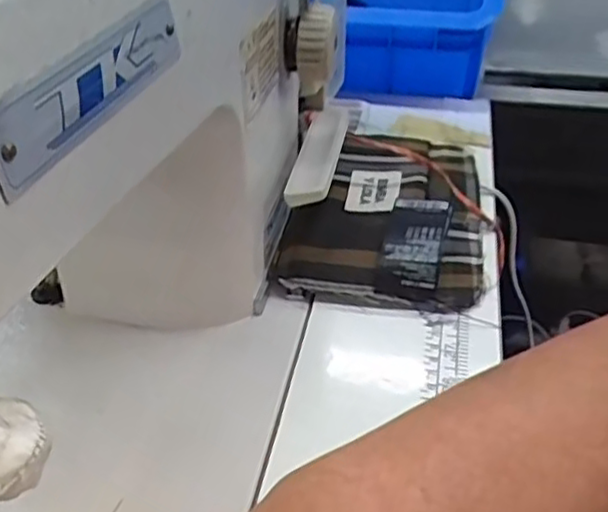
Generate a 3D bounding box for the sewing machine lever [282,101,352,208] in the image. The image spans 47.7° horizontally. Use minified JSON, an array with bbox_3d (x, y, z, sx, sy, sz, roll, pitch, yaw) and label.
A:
[{"bbox_3d":[0.011,-0.067,0.426,0.027,0.011,0.121,4,36,6],"label":"sewing machine lever"}]

